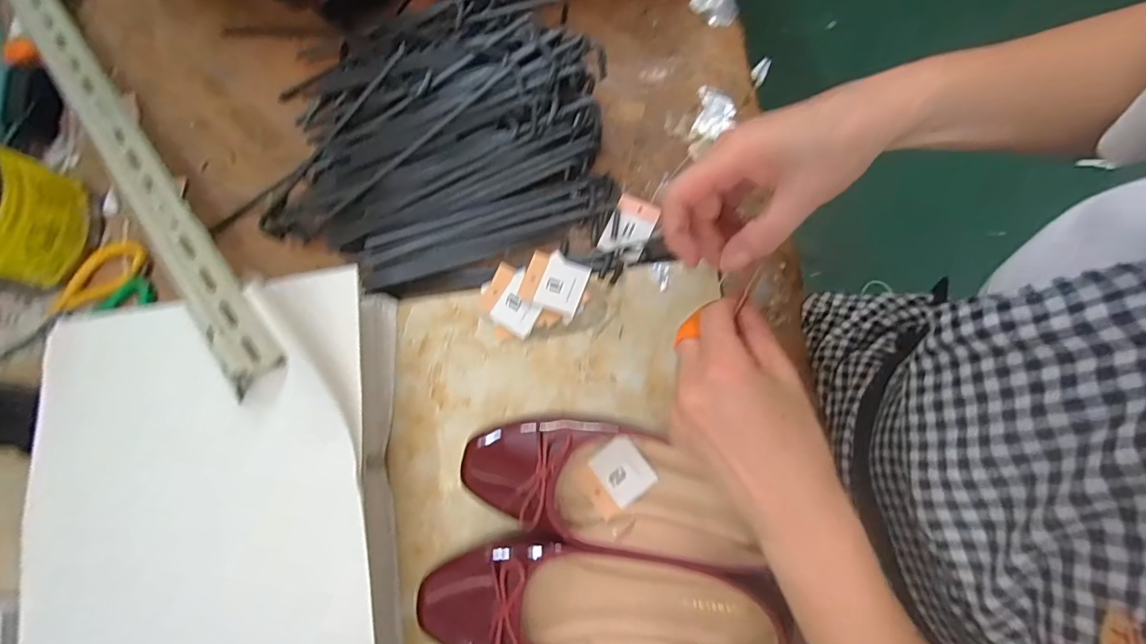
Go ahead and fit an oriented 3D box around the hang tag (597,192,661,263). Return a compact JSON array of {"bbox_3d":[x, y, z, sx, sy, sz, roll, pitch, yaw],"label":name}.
[{"bbox_3d":[0.049,-0.082,0.436,0.037,0.004,0.052,25,90,10],"label":"hang tag"}]

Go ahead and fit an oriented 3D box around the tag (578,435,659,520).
[{"bbox_3d":[0.034,0.118,0.385,0.050,0.004,0.043,-39,74,-3],"label":"tag"}]

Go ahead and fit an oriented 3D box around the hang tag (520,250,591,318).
[{"bbox_3d":[-0.016,-0.034,0.426,0.051,0.005,0.046,19,83,9],"label":"hang tag"}]

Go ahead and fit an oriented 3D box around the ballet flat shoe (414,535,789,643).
[{"bbox_3d":[0.010,0.199,0.347,0.248,0.064,0.085,0,76,8],"label":"ballet flat shoe"}]

